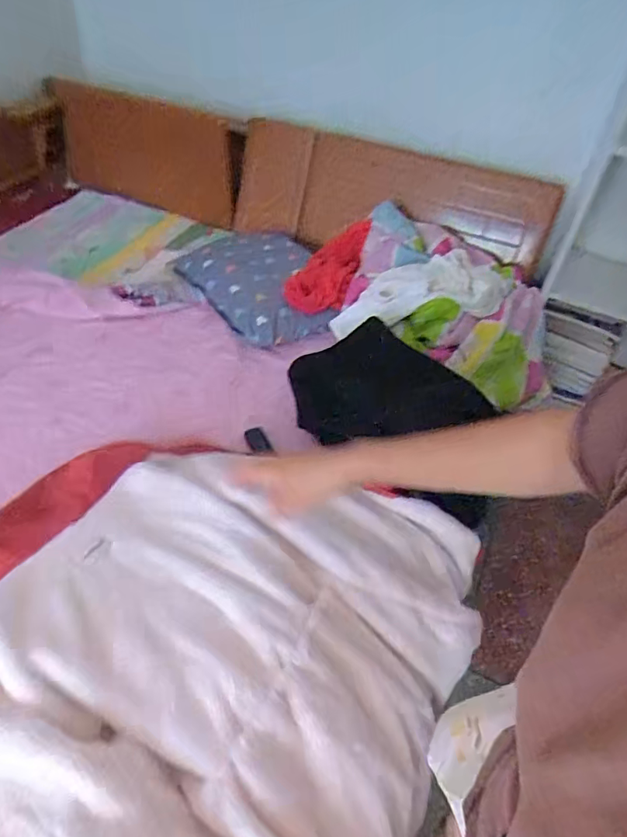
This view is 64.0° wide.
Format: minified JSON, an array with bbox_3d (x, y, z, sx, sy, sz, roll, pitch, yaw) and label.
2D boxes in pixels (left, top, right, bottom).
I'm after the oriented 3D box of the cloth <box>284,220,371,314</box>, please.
[{"bbox_3d":[0.048,-0.408,1.361,0.147,0.106,0.328,19,51,12],"label":"cloth"}]

